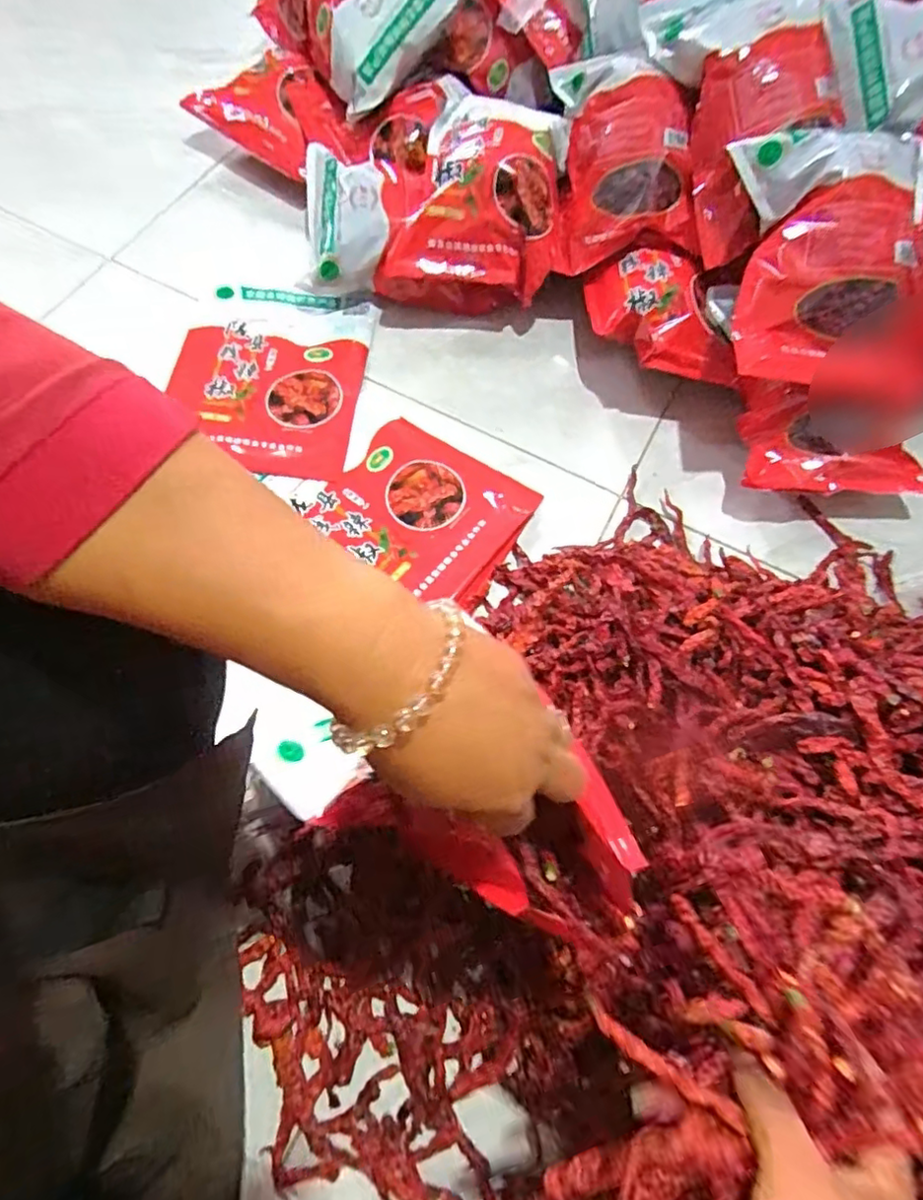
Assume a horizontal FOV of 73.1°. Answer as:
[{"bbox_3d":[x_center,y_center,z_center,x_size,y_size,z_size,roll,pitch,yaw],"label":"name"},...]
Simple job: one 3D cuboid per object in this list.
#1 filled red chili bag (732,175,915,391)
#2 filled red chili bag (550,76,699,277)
[{"bbox_3d":[0.385,-0.336,0.659,0.163,0.187,0.066,7,24,9],"label":"filled red chili bag"},{"bbox_3d":[0.204,-0.523,0.770,0.164,0.054,0.203,2,103,19],"label":"filled red chili bag"}]

